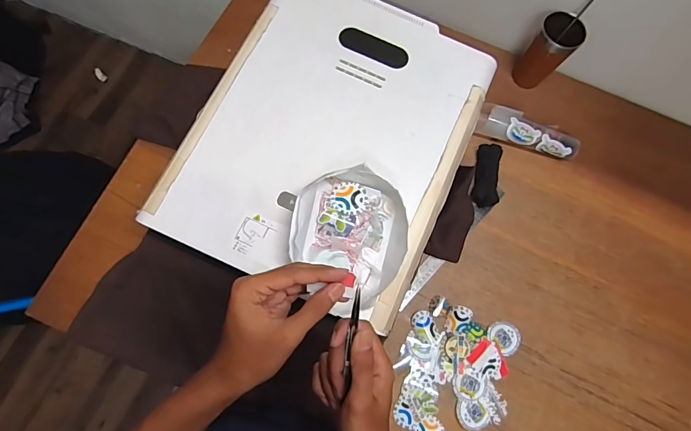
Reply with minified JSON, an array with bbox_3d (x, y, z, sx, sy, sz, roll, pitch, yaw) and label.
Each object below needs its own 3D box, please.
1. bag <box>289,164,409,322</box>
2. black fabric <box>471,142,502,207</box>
[{"bbox_3d":[0.005,0.028,0.556,0.165,0.047,0.185,30,75,5],"label":"bag"},{"bbox_3d":[0.284,-0.081,0.792,0.049,0.025,0.128,15,74,0],"label":"black fabric"}]

